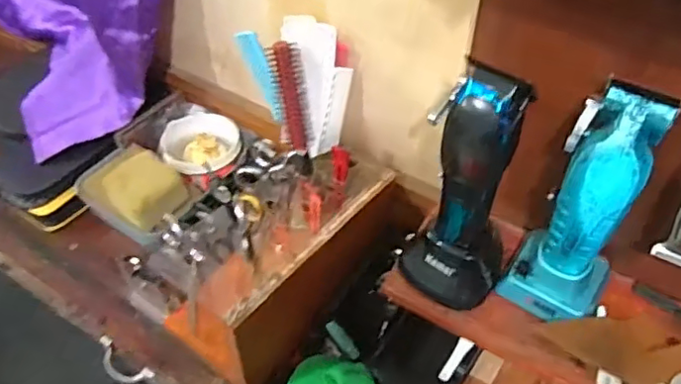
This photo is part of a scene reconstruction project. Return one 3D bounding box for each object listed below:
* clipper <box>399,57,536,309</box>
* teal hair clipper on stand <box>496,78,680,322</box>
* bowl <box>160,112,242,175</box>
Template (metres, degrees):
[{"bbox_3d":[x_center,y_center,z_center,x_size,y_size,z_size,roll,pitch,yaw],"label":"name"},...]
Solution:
[{"bbox_3d":[0.093,0.005,0.423,0.078,0.191,0.063,16,51,15],"label":"clipper"},{"bbox_3d":[0.172,0.016,0.412,0.071,0.177,0.068,28,55,23],"label":"teal hair clipper on stand"},{"bbox_3d":[-0.161,-0.052,0.680,0.087,0.027,0.087,0,49,0],"label":"bowl"}]

